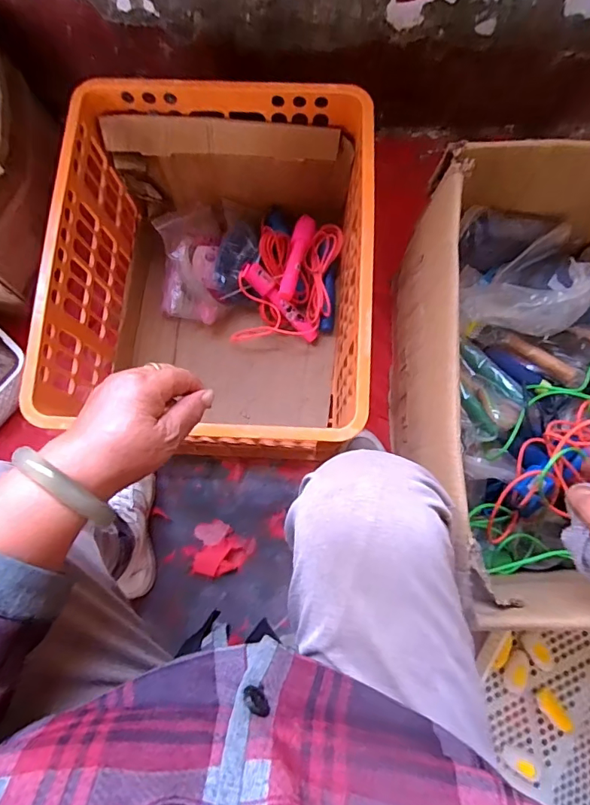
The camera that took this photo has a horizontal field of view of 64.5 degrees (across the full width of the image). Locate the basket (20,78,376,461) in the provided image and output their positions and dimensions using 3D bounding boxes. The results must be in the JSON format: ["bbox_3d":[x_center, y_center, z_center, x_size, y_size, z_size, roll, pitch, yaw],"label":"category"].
[{"bbox_3d":[-0.101,-0.171,0.700,0.389,0.287,0.476,3,78,2],"label":"basket"}]

